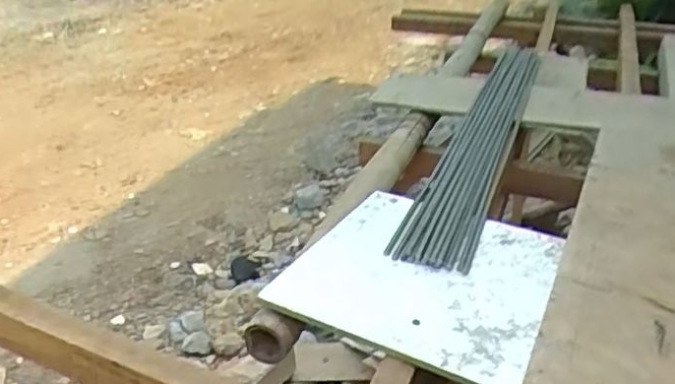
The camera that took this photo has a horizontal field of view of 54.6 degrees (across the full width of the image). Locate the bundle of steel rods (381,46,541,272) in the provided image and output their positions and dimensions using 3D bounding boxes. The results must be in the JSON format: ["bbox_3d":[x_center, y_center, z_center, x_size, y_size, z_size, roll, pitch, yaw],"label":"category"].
[{"bbox_3d":[0.265,-0.127,1.143,0.096,0.015,0.958,11,29,17],"label":"bundle of steel rods"}]

